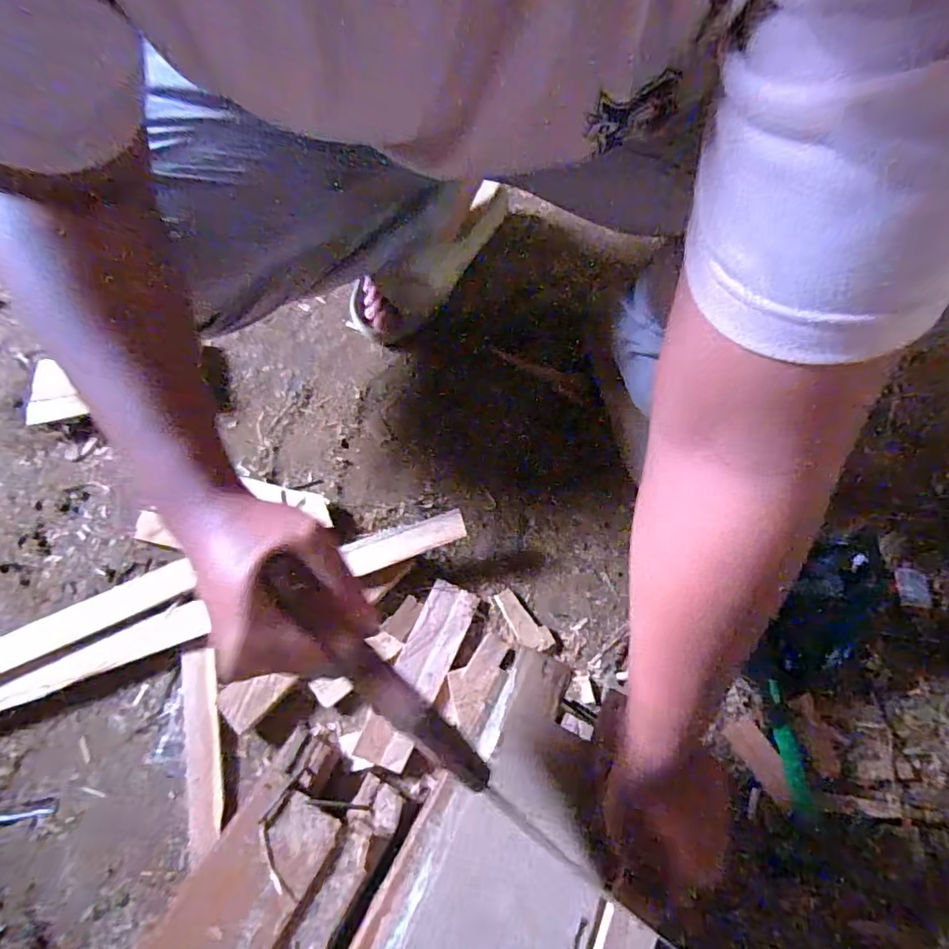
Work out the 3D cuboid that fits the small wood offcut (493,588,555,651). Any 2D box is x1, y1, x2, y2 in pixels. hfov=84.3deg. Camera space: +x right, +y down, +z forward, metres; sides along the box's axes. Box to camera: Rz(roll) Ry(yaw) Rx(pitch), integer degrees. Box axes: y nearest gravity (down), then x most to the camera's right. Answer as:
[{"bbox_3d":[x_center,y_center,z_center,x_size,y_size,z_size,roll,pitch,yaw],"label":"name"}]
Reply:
[{"bbox_3d":[0.053,0.168,0.597,0.032,0.011,0.080,-41,71,-14],"label":"small wood offcut"}]

